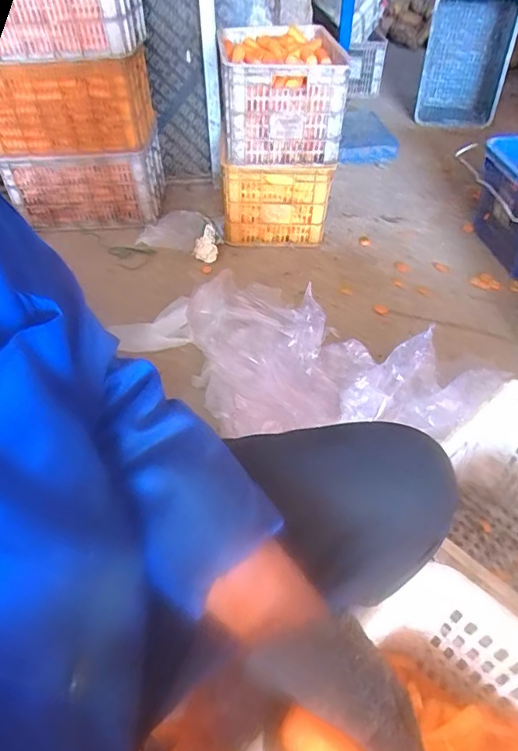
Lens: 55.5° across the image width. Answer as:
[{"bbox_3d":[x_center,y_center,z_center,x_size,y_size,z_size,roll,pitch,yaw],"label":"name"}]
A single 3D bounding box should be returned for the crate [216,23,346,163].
[{"bbox_3d":[0.062,-0.955,1.644,0.358,0.249,0.650,-4,44,-2],"label":"crate"}]

